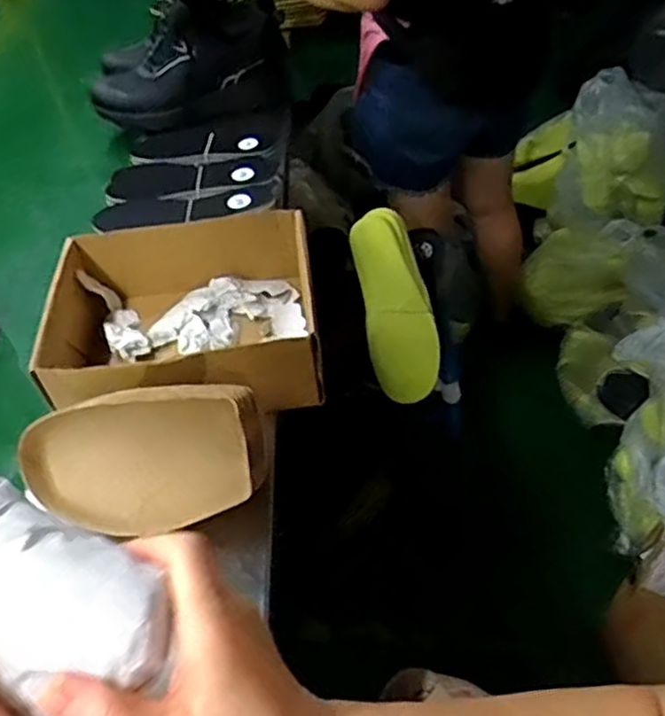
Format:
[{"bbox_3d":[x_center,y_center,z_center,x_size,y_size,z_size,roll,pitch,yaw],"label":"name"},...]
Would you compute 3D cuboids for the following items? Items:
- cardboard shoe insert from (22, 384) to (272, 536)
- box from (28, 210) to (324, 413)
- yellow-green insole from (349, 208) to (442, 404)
[{"bbox_3d":[-0.164,0.085,0.595,0.211,0.057,0.117,-2,69,-4],"label":"cardboard shoe insert"},{"bbox_3d":[-0.154,-0.050,0.755,0.270,0.095,0.261,-6,46,-1],"label":"box"},{"bbox_3d":[0.093,-0.084,1.074,0.102,0.052,0.316,-10,73,-5],"label":"yellow-green insole"}]

